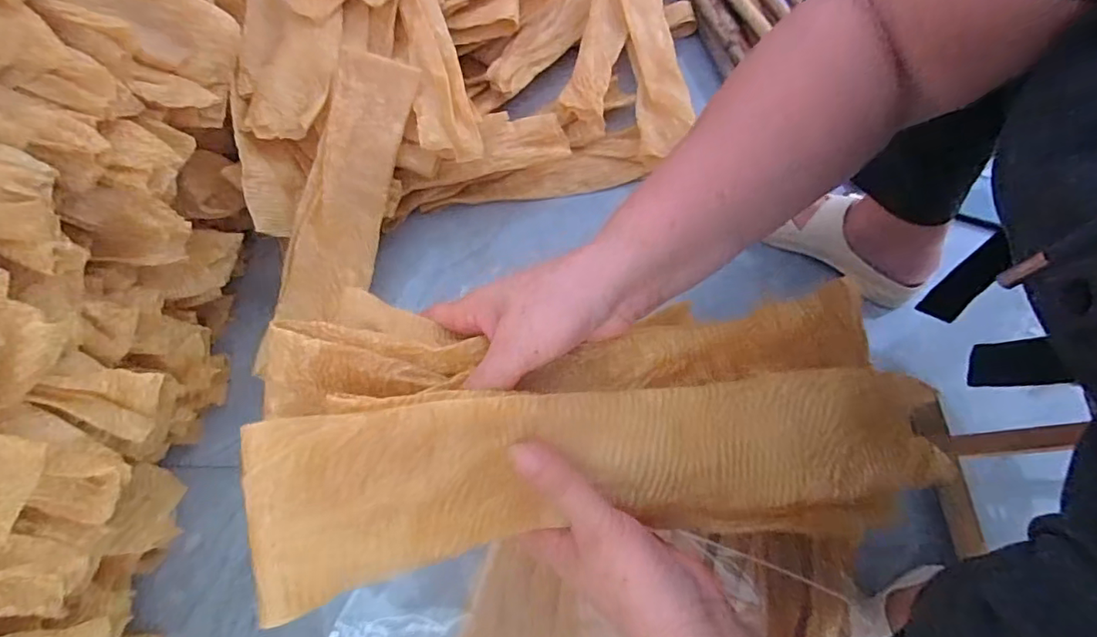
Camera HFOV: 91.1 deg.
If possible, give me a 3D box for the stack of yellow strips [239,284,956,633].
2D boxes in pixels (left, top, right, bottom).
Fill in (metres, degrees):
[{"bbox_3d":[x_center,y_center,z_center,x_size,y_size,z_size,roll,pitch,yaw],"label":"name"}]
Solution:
[{"bbox_3d":[0.049,0.050,0.300,0.371,0.058,0.147,0,64,-17],"label":"stack of yellow strips"}]

